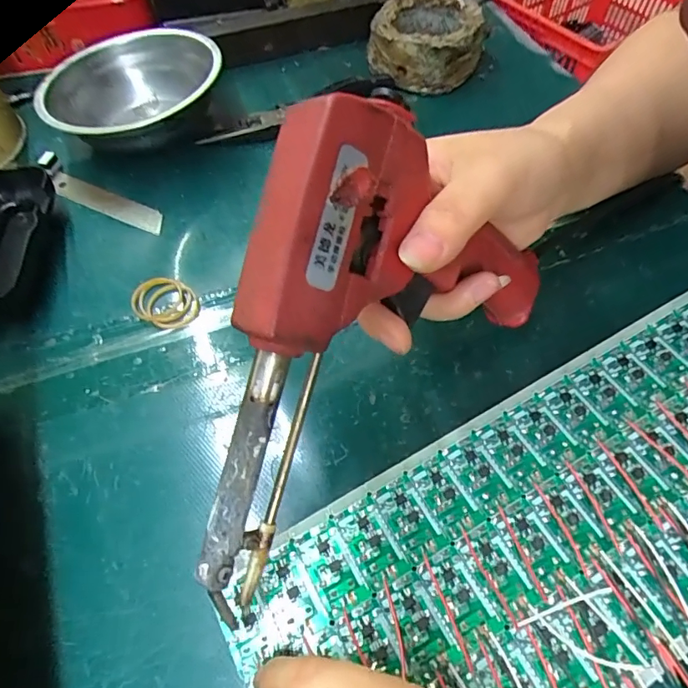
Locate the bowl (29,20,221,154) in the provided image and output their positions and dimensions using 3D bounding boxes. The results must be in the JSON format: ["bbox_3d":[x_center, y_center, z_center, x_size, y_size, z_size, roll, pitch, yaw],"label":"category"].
[{"bbox_3d":[-0.145,-0.172,0.346,0.121,0.048,0.115,-10,59,-4],"label":"bowl"}]

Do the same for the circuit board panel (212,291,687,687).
[{"bbox_3d":[0.096,0.072,0.211,0.287,0.004,0.115,-23,61,-11],"label":"circuit board panel"}]

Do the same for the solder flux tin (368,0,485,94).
[{"bbox_3d":[0.068,-0.247,0.397,0.084,0.042,0.089,12,60,9],"label":"solder flux tin"}]

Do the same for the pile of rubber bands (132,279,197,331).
[{"bbox_3d":[-0.104,-0.024,0.282,0.039,0.005,0.030,21,62,14],"label":"pile of rubber bands"}]

